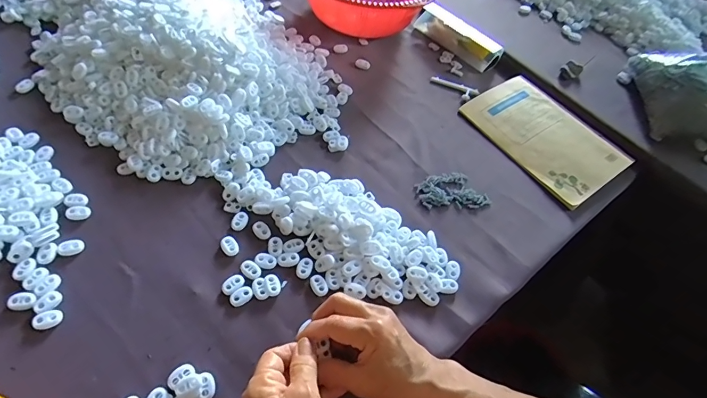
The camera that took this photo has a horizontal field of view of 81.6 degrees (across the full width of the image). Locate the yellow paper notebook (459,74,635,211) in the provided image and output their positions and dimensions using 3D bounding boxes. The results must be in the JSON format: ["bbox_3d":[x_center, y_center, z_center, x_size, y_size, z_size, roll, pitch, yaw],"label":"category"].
[{"bbox_3d":[0.270,-0.097,0.574,0.143,0.011,0.207,-28,63,-25],"label":"yellow paper notebook"}]

